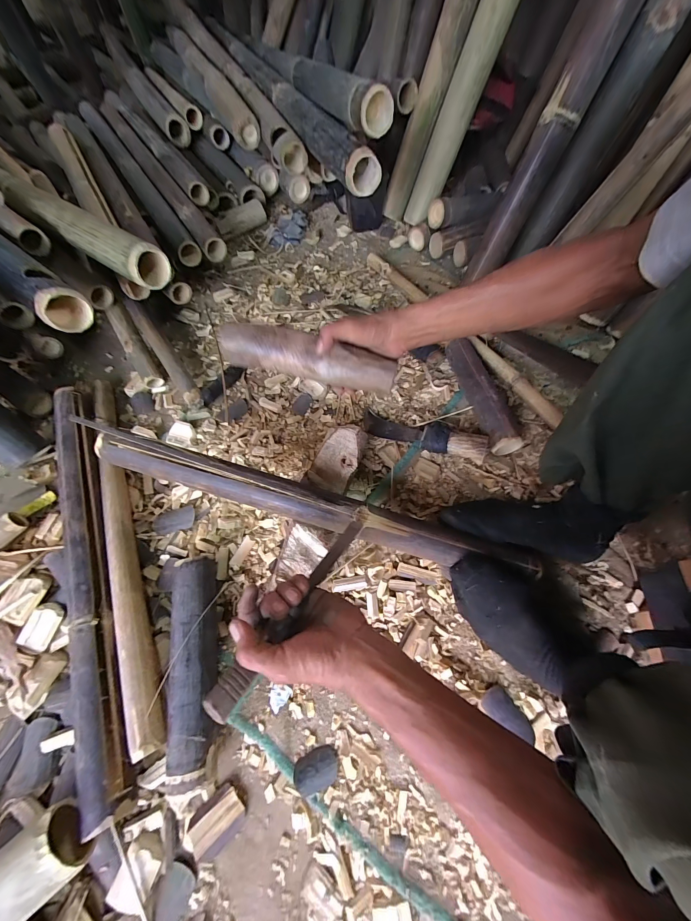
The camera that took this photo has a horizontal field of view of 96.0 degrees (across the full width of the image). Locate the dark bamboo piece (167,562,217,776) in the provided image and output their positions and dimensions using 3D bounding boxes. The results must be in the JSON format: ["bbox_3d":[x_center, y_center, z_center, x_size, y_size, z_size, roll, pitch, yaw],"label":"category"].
[{"bbox_3d":[-0.203,0.270,0.424,0.056,0.055,0.254,-9,64,-3],"label":"dark bamboo piece"}]

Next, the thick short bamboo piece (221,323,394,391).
[{"bbox_3d":[-0.052,-0.147,0.442,0.243,0.044,0.051,13,65,2],"label":"thick short bamboo piece"}]

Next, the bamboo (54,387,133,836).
[{"bbox_3d":[-0.393,0.135,0.466,0.046,0.034,0.629,-23,66,-9],"label":"bamboo"}]

